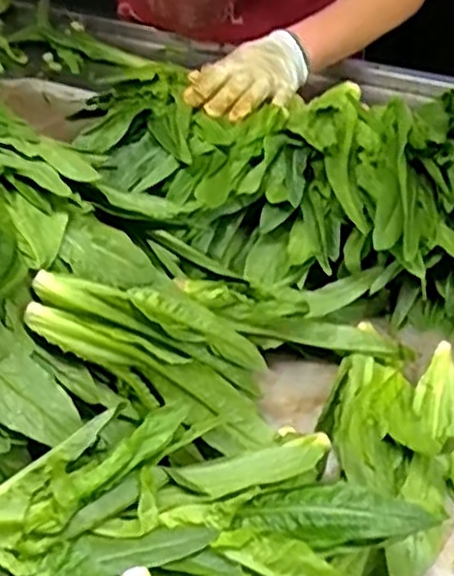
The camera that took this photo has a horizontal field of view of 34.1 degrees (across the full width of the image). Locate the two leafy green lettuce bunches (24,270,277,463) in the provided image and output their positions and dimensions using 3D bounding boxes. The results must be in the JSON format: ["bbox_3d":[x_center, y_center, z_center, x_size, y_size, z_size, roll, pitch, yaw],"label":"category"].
[{"bbox_3d":[-0.043,0.051,0.533,0.209,0.041,0.089,33,41,-27],"label":"two leafy green lettuce bunches"}]

